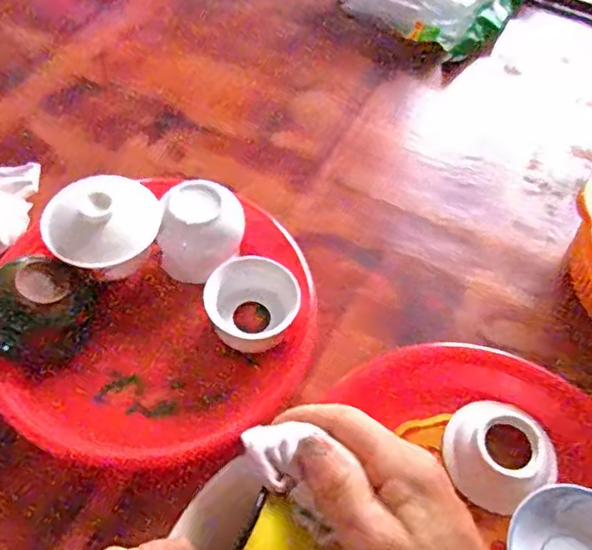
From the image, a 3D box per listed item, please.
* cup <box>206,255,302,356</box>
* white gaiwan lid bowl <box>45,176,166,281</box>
[{"bbox_3d":[-0.035,0.027,0.483,0.071,0.037,0.074,2,56,-2],"label":"cup"},{"bbox_3d":[-0.151,-0.045,0.466,0.082,0.035,0.084,2,56,-2],"label":"white gaiwan lid bowl"}]

